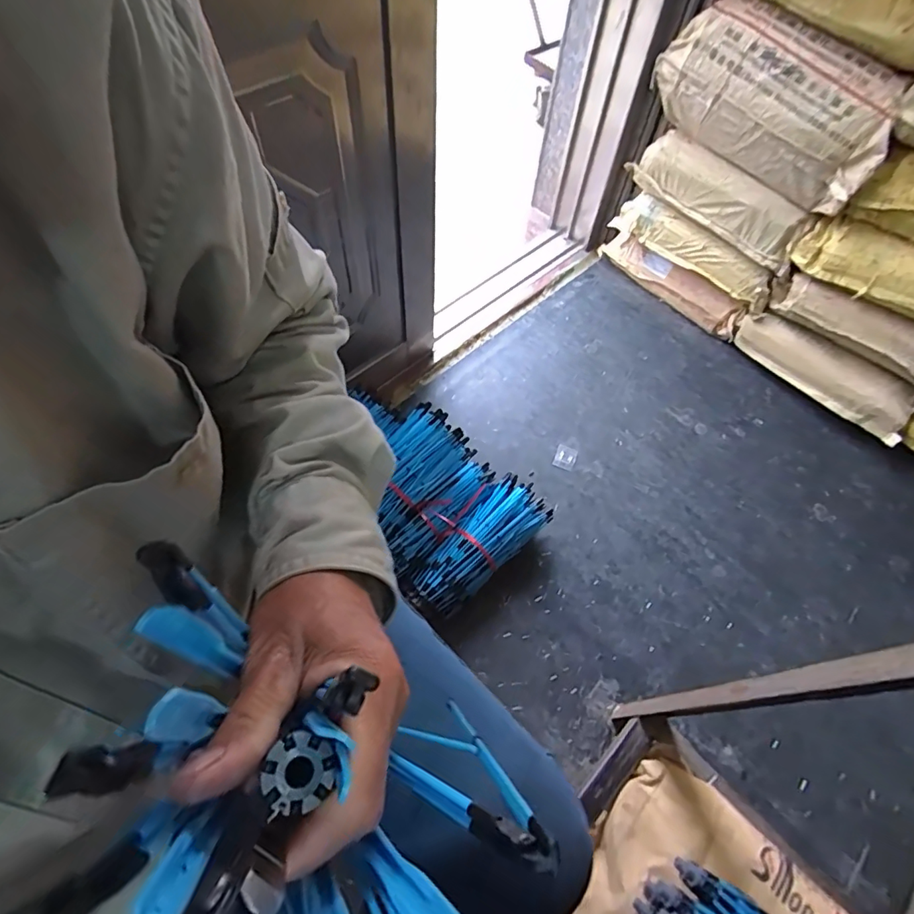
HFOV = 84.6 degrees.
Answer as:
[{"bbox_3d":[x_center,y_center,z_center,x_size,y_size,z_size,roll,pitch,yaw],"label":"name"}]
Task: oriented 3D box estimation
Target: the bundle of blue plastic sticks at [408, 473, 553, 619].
[{"bbox_3d":[0.045,0.182,0.973,0.119,0.117,0.293,39,66,18],"label":"bundle of blue plastic sticks"}]

